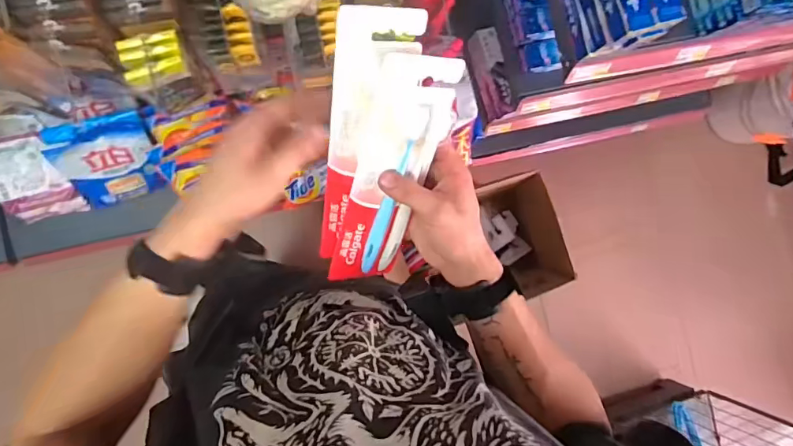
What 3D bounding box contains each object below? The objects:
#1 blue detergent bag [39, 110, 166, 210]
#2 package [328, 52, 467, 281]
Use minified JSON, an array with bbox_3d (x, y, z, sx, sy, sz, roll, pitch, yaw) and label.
[{"bbox_3d":[-0.661,-0.142,1.113,0.209,0.224,0.042,-23,48,-16],"label":"blue detergent bag"},{"bbox_3d":[-0.005,-0.035,0.412,0.063,0.023,0.220,13,124,-9],"label":"package"}]

